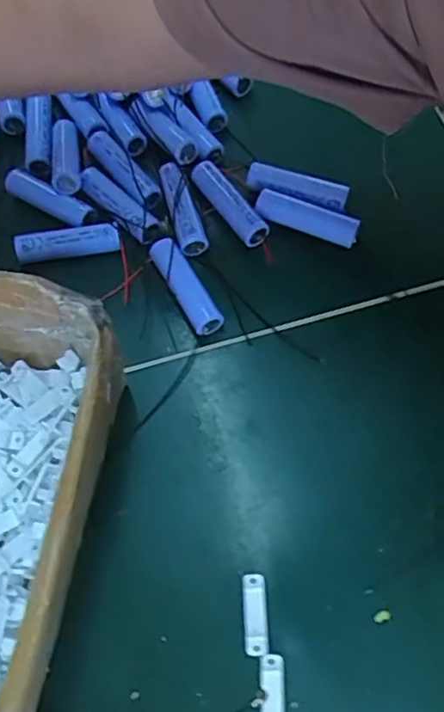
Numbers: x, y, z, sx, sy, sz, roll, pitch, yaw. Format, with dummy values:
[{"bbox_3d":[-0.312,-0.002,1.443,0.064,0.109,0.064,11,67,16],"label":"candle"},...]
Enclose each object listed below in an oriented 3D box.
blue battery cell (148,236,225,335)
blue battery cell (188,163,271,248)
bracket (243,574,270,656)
[{"bbox_3d":[-0.023,-0.043,0.385,0.017,0.020,0.067,-28,66,-10],"label":"blue battery cell"},{"bbox_3d":[0.004,-0.098,0.408,0.020,0.016,0.064,-33,67,-12],"label":"blue battery cell"},{"bbox_3d":[0.017,0.127,0.313,0.012,0.004,0.037,-4,64,2],"label":"bracket"}]

